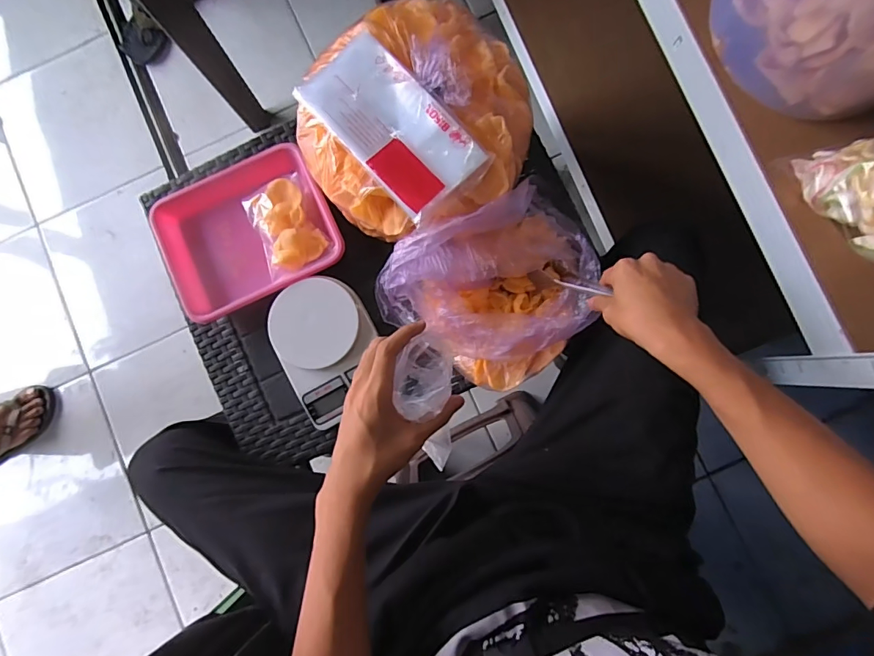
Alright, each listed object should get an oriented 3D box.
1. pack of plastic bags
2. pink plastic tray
[{"bbox_3d":[-0.049,-0.223,0.487,0.106,0.015,0.206,-42,84,-2],"label":"pack of plastic bags"},{"bbox_3d":[-0.256,-0.128,0.605,0.225,0.033,0.181,-27,84,0],"label":"pink plastic tray"}]

